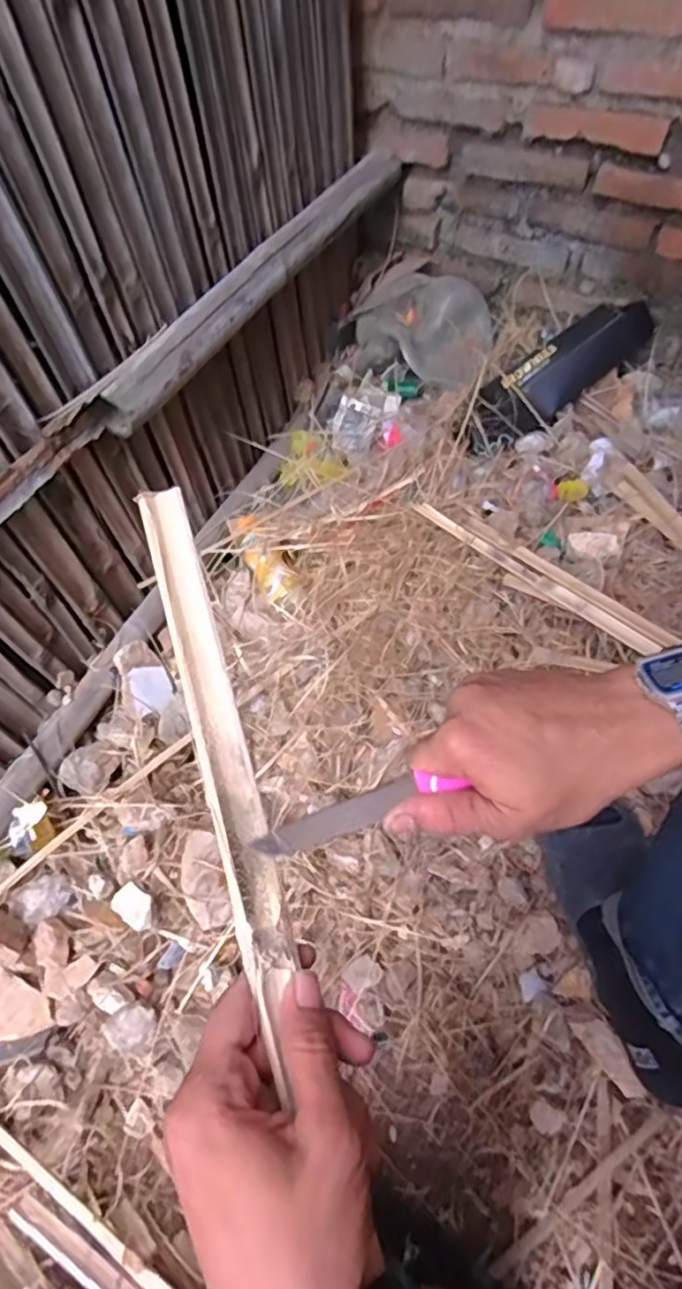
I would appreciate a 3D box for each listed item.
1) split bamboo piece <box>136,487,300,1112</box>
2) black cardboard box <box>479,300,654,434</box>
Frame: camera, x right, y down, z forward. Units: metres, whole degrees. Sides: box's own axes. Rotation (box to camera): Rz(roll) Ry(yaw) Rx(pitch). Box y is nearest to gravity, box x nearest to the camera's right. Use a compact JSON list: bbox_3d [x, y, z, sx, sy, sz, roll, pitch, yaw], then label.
[{"bbox_3d":[-0.060,0.048,0.329,0.029,0.012,0.292,-15,73,-6],"label":"split bamboo piece"},{"bbox_3d":[0.391,-0.483,1.117,0.327,0.077,0.099,-34,60,-2],"label":"black cardboard box"}]

